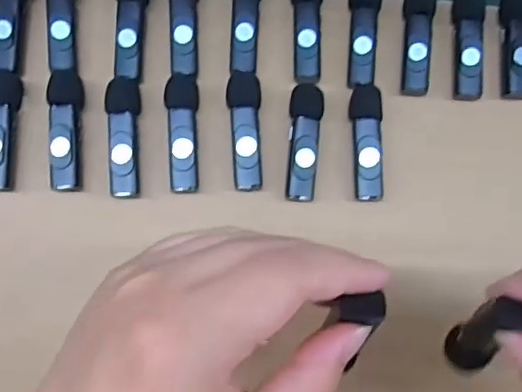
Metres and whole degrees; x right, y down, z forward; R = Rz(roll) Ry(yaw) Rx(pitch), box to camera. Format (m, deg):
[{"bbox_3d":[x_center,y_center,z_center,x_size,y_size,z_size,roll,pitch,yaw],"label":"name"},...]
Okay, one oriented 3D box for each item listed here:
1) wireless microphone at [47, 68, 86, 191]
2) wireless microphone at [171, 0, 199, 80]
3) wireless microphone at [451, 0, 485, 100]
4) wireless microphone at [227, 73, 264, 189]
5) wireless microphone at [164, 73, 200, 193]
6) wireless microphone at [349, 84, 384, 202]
[{"bbox_3d":[-0.105,-0.037,0.300,0.018,0.010,0.066,-4,82,-4],"label":"wireless microphone"},{"bbox_3d":[-0.044,-0.100,0.316,0.018,0.011,0.064,2,82,-3],"label":"wireless microphone"},{"bbox_3d":[0.121,-0.089,0.320,0.017,0.011,0.066,0,82,-3],"label":"wireless microphone"},{"bbox_3d":[-0.009,-0.037,0.306,0.018,0.010,0.065,0,82,-3],"label":"wireless microphone"},{"bbox_3d":[-0.042,-0.035,0.306,0.017,0.014,0.066,-4,82,-4],"label":"wireless microphone"},{"bbox_3d":[0.059,-0.030,0.307,0.018,0.011,0.065,2,82,-3],"label":"wireless microphone"}]

